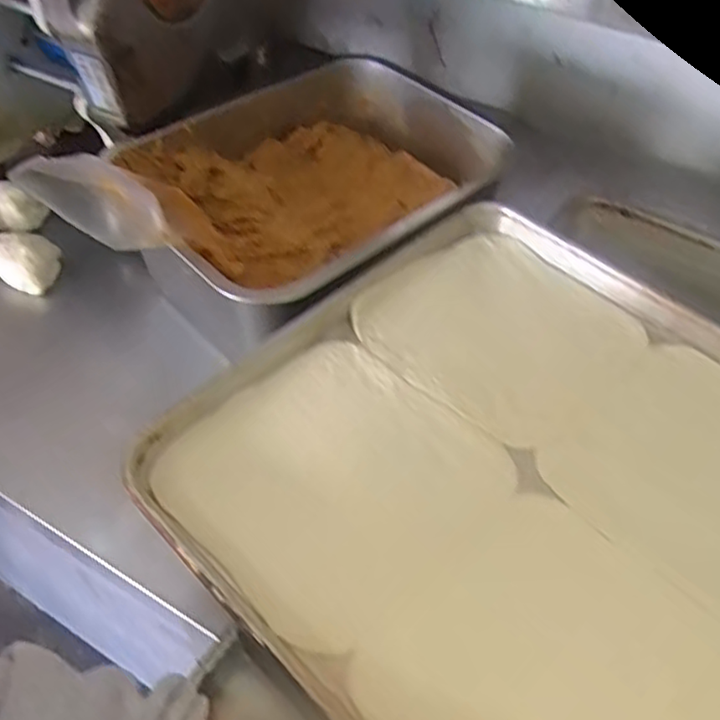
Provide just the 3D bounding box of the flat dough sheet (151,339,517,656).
[{"bbox_3d":[-0.016,0.073,0.445,0.180,0.012,0.187,37,57,24],"label":"flat dough sheet"}]

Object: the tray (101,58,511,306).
[{"bbox_3d":[-0.036,-0.167,0.654,0.347,0.079,0.262,-32,59,-26],"label":"tray"}]

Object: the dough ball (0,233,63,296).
[{"bbox_3d":[-0.351,-0.105,0.701,0.064,0.039,0.062,-34,60,-28],"label":"dough ball"}]

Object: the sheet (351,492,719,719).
[{"bbox_3d":[0.117,0.185,0.374,0.176,0.016,0.190,-36,61,-29],"label":"sheet"}]

